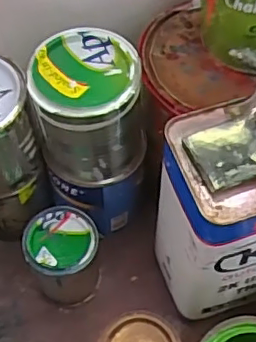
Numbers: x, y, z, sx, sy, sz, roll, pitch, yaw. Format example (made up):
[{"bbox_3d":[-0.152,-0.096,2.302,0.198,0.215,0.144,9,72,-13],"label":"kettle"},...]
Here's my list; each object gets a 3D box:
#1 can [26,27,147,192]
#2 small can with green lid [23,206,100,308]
[{"bbox_3d":[-0.033,-0.057,0.570,0.105,0.127,0.100,-3,58,-1],"label":"can"},{"bbox_3d":[-0.068,0.095,0.631,0.070,0.102,0.071,0,58,1],"label":"small can with green lid"}]

